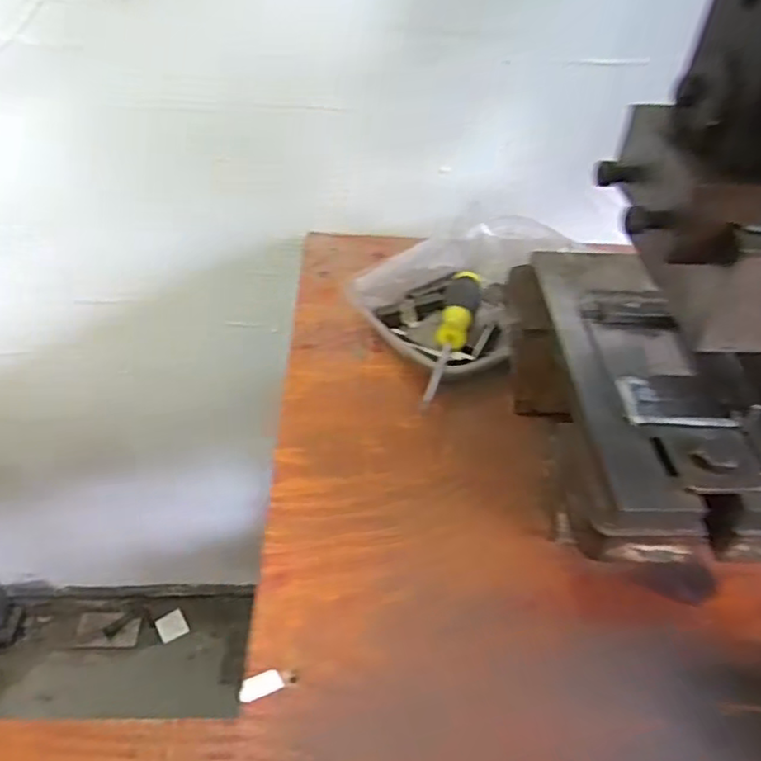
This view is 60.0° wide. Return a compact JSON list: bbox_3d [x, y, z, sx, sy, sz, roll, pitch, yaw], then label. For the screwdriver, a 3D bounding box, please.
[{"bbox_3d":[0.055,-0.029,0.495,0.026,0.035,0.176,10,44,7],"label":"screwdriver"}]

